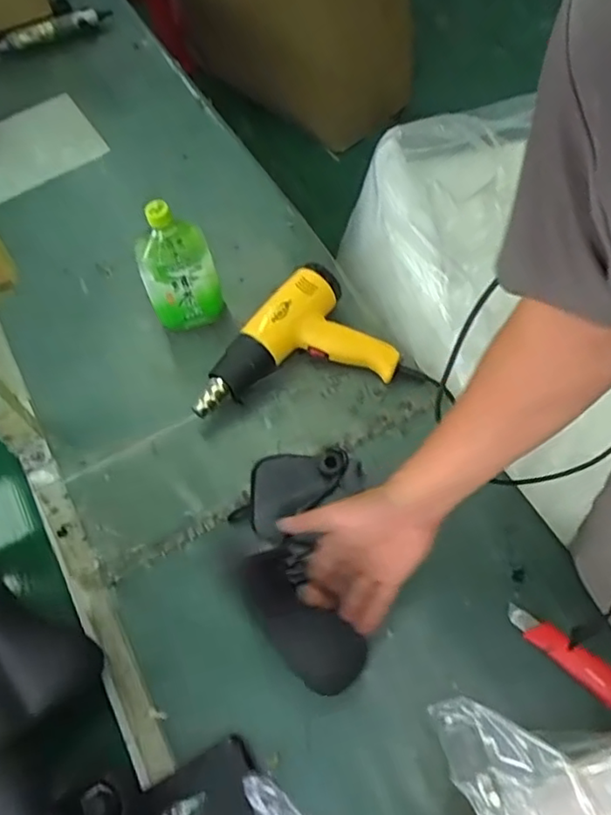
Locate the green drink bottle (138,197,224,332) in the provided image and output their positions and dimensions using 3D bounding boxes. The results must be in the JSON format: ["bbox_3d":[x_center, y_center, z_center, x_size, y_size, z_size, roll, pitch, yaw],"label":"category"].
[{"bbox_3d":[-0.180,-0.202,0.875,0.099,0.187,0.088,-19,61,-6],"label":"green drink bottle"}]

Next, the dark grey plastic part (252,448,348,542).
[{"bbox_3d":[-0.017,0.095,0.795,0.142,0.029,0.091,-39,59,-17],"label":"dark grey plastic part"}]

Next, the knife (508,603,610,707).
[{"bbox_3d":[0.288,0.272,0.679,0.153,0.017,0.038,31,67,20],"label":"knife"}]

